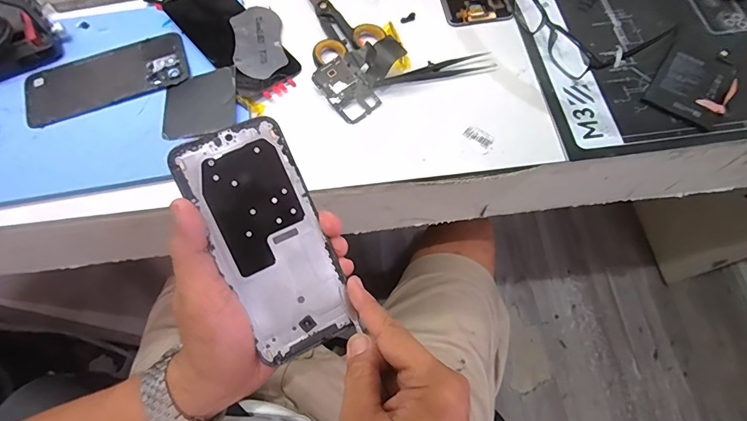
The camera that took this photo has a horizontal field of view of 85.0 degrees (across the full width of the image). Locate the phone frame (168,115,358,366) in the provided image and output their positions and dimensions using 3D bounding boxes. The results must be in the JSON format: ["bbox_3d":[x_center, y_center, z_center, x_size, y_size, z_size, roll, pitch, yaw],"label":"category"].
[{"bbox_3d":[-0.069,0.022,0.276,0.070,0.004,0.157,-25,98,-14],"label":"phone frame"}]

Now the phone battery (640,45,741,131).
[{"bbox_3d":[0.312,-0.126,0.395,0.065,0.009,0.093,31,70,15],"label":"phone battery"}]

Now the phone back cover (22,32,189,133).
[{"bbox_3d":[-0.266,-0.135,0.406,0.156,0.004,0.072,-21,68,-8],"label":"phone back cover"}]

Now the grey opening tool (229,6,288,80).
[{"bbox_3d":[-0.120,-0.178,0.427,0.050,0.004,0.098,-9,66,-15],"label":"grey opening tool"}]

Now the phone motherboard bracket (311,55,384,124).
[{"bbox_3d":[-0.027,-0.117,0.400,0.040,0.004,0.066,-39,84,-12],"label":"phone motherboard bracket"}]

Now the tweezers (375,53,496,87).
[{"bbox_3d":[0.062,-0.142,0.411,0.122,0.008,0.018,-13,67,-5],"label":"tweezers"}]

